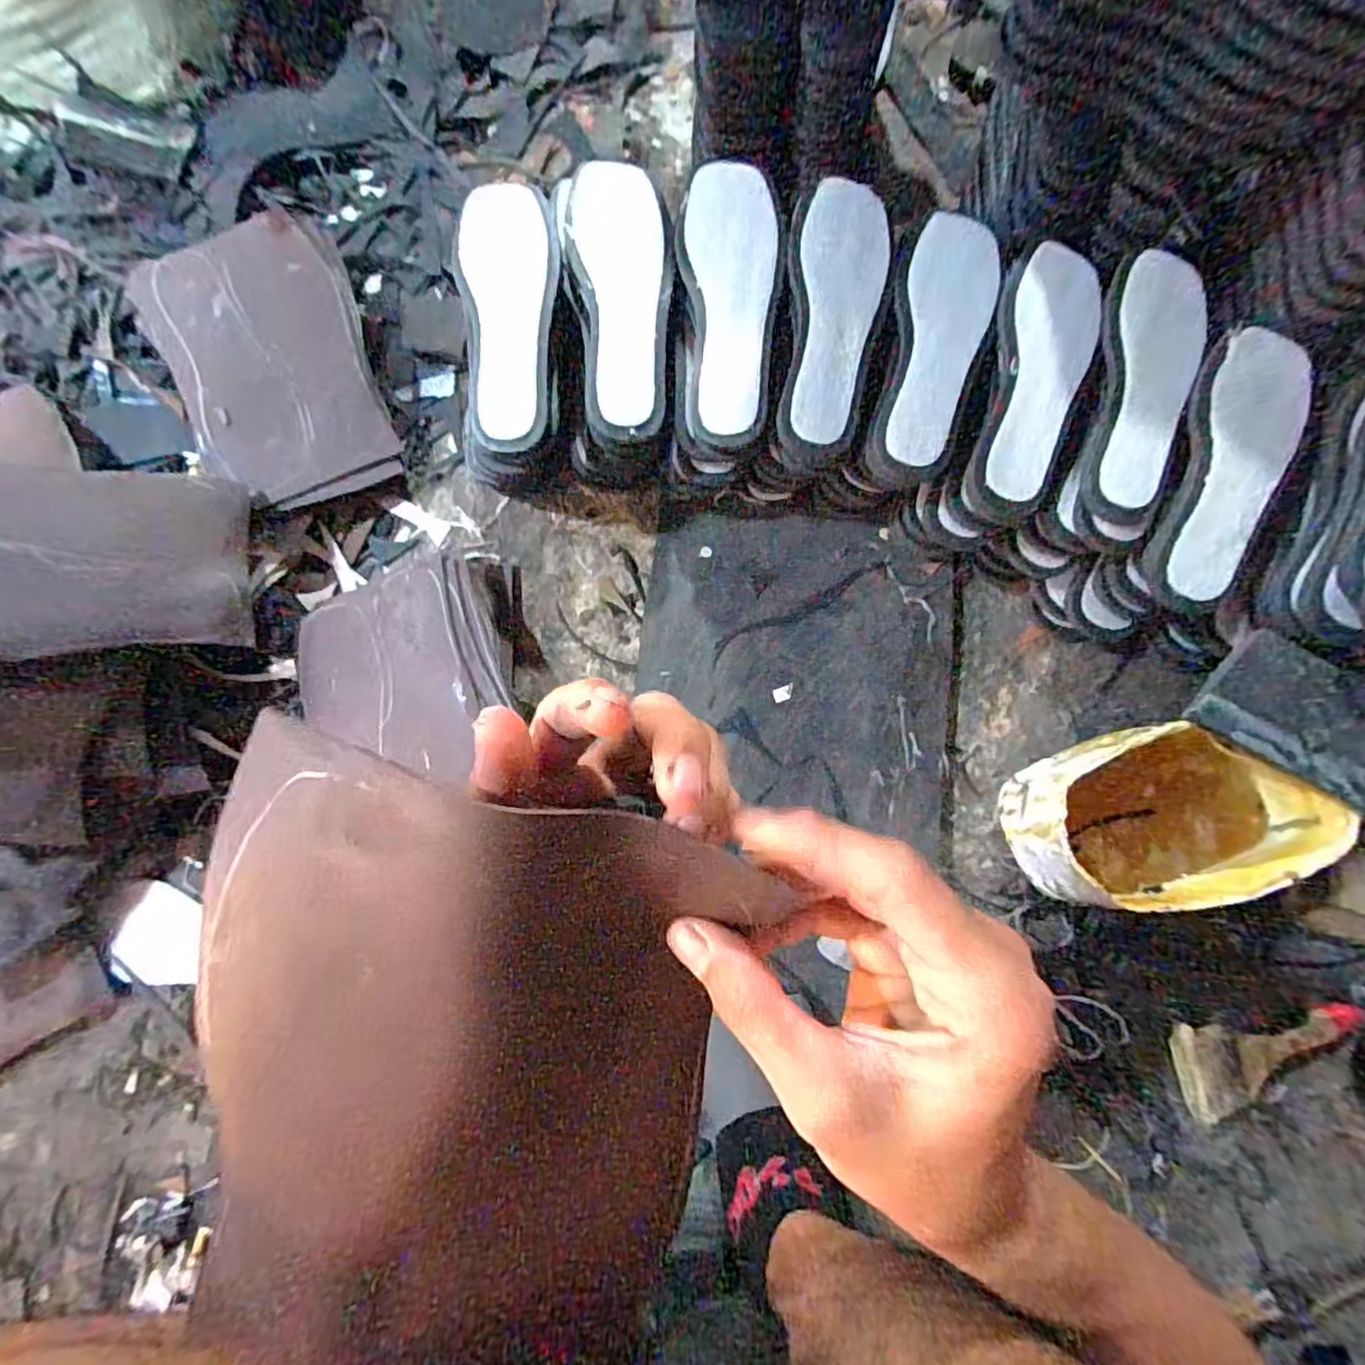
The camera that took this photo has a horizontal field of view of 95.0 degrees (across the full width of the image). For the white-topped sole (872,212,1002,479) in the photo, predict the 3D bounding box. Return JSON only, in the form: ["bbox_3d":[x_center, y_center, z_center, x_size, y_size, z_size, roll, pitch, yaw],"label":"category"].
[{"bbox_3d":[0.212,-0.281,0.513,0.075,0.018,0.240,12,79,2],"label":"white-topped sole"}]

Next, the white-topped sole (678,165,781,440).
[{"bbox_3d":[0.037,-0.319,0.515,0.079,0.014,0.231,1,79,0],"label":"white-topped sole"}]

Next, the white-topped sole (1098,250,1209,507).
[{"bbox_3d":[0.381,-0.245,0.503,0.062,0.012,0.211,11,79,1],"label":"white-topped sole"}]

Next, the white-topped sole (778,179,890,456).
[{"bbox_3d":[0.121,-0.298,0.506,0.079,0.018,0.224,9,79,1],"label":"white-topped sole"}]

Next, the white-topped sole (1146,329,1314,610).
[{"bbox_3d":[0.429,-0.170,0.487,0.083,0.019,0.224,24,80,4],"label":"white-topped sole"}]

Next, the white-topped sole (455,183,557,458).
[{"bbox_3d":[-0.143,-0.307,0.519,0.078,0.019,0.226,-3,83,1],"label":"white-topped sole"}]

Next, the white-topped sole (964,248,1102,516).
[{"bbox_3d":[0.285,-0.242,0.502,0.069,0.014,0.230,19,80,3],"label":"white-topped sole"}]

